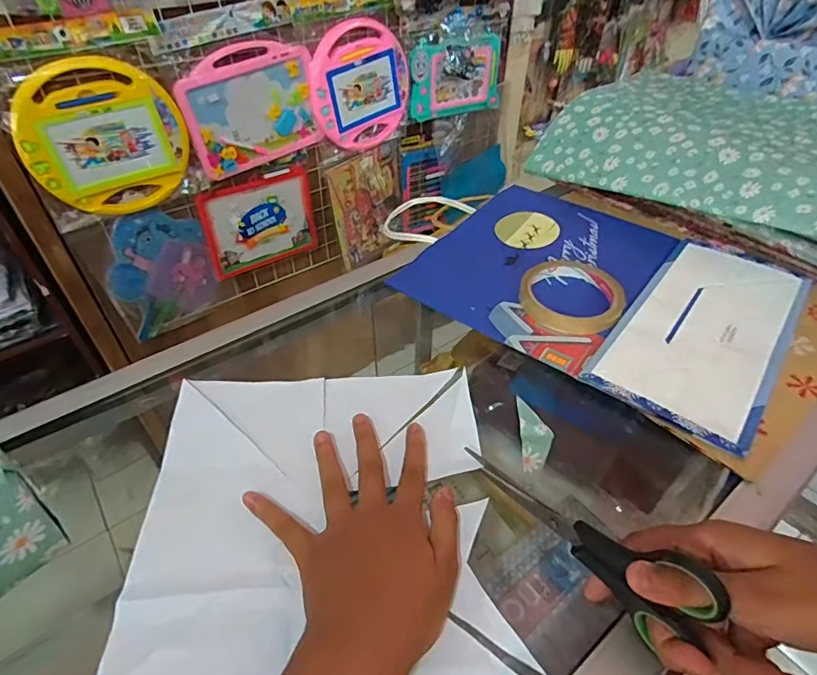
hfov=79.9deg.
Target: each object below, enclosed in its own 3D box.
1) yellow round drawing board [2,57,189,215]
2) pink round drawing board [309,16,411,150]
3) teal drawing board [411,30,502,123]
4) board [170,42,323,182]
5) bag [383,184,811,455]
[{"bbox_3d":[-0.576,-0.376,0.939,0.273,0.273,0.027,-22,47,-23],"label":"yellow round drawing board"},{"bbox_3d":[-0.108,-0.604,1.179,0.278,0.267,0.027,-28,50,-28],"label":"pink round drawing board"},{"bbox_3d":[0.138,-0.708,1.325,0.303,0.193,0.020,-23,48,-24],"label":"teal drawing board"},{"bbox_3d":[-0.336,-0.496,1.058,0.293,0.236,0.015,-26,49,-26],"label":"board"},{"bbox_3d":[0.162,-0.071,0.488,0.374,0.008,0.255,29,50,27],"label":"bag"}]

